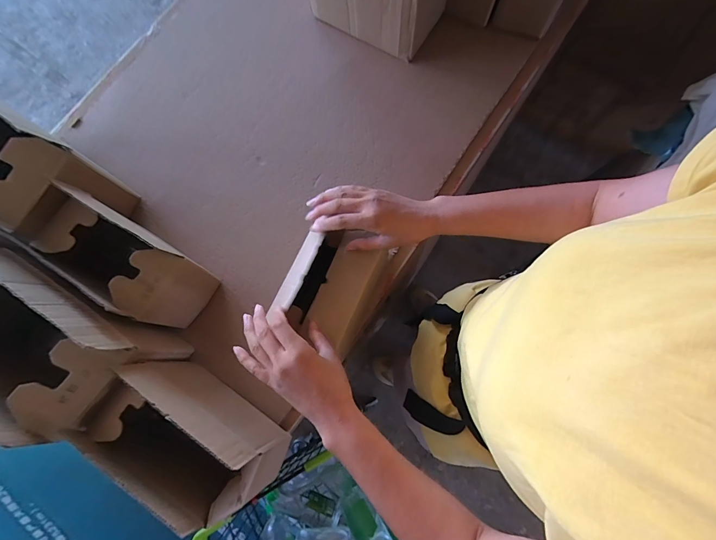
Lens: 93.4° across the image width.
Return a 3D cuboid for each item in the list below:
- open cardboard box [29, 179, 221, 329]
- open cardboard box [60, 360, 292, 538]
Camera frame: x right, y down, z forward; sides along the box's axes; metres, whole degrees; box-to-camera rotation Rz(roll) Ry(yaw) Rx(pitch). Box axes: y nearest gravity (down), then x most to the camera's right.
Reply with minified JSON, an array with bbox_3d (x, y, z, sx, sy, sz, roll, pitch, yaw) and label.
[{"bbox_3d":[-0.320,-0.008,0.483,0.178,0.170,0.095,32,80,7],"label":"open cardboard box"},{"bbox_3d":[-0.202,0.203,0.420,0.210,0.170,0.095,31,80,7],"label":"open cardboard box"}]

